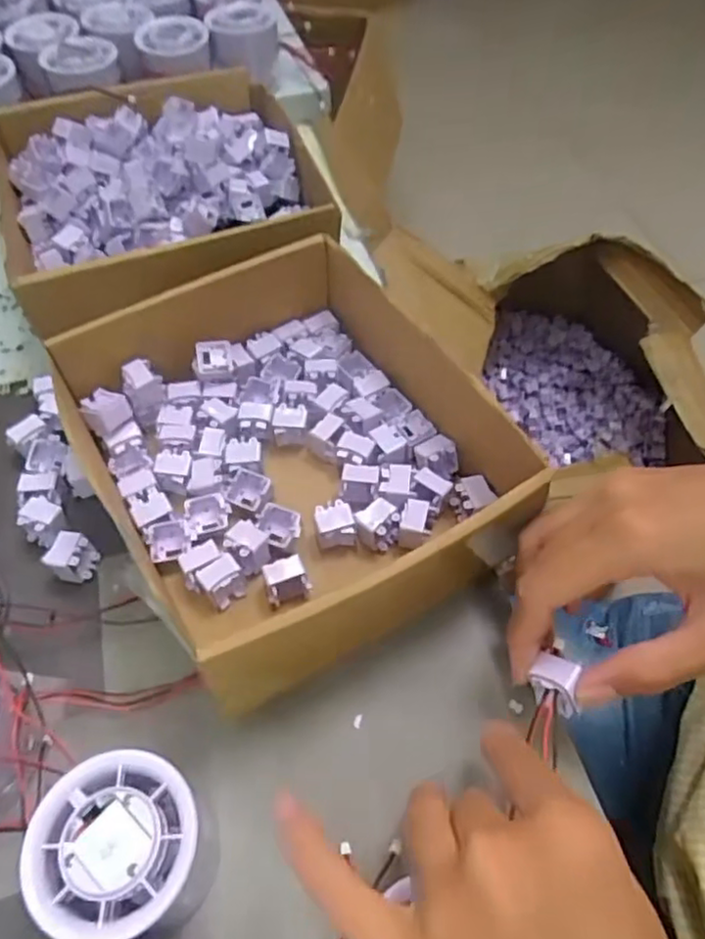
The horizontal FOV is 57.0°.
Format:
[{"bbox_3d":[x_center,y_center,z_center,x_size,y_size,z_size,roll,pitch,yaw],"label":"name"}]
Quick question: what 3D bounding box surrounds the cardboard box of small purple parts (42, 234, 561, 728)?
[{"bbox_3d":[-0.035,-0.019,0.343,0.190,0.074,0.212,-32,60,-18],"label":"cardboard box of small purple parts"}]

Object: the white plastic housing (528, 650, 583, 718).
[{"bbox_3d":[0.084,0.088,0.266,0.019,0.010,0.022,22,88,35],"label":"white plastic housing"}]

